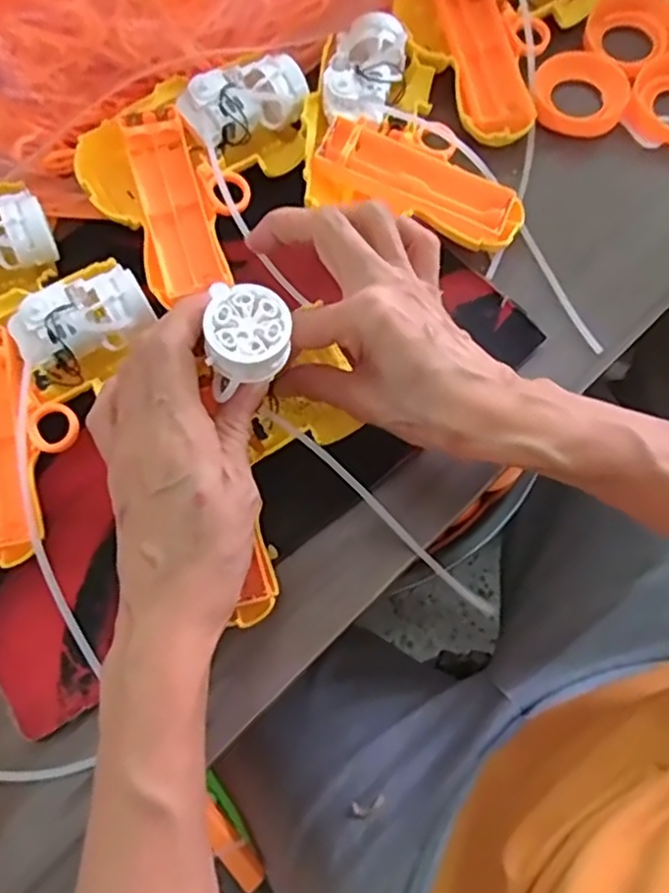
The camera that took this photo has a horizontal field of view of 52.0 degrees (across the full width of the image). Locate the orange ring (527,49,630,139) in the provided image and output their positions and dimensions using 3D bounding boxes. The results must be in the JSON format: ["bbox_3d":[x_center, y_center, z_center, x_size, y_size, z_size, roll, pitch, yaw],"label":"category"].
[{"bbox_3d":[0.149,-0.215,0.419,0.056,0.017,0.053,-1,71,2],"label":"orange ring"}]

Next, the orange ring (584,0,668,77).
[{"bbox_3d":[0.184,-0.260,0.431,0.058,0.019,0.054,-1,71,2],"label":"orange ring"}]

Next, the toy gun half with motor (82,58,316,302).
[{"bbox_3d":[-0.067,-0.155,0.381,0.140,0.034,0.112,-42,75,-12],"label":"toy gun half with motor"}]

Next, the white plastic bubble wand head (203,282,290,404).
[{"bbox_3d":[-0.035,-0.044,0.285,0.033,0.025,0.038,-1,71,2],"label":"white plastic bubble wand head"}]

